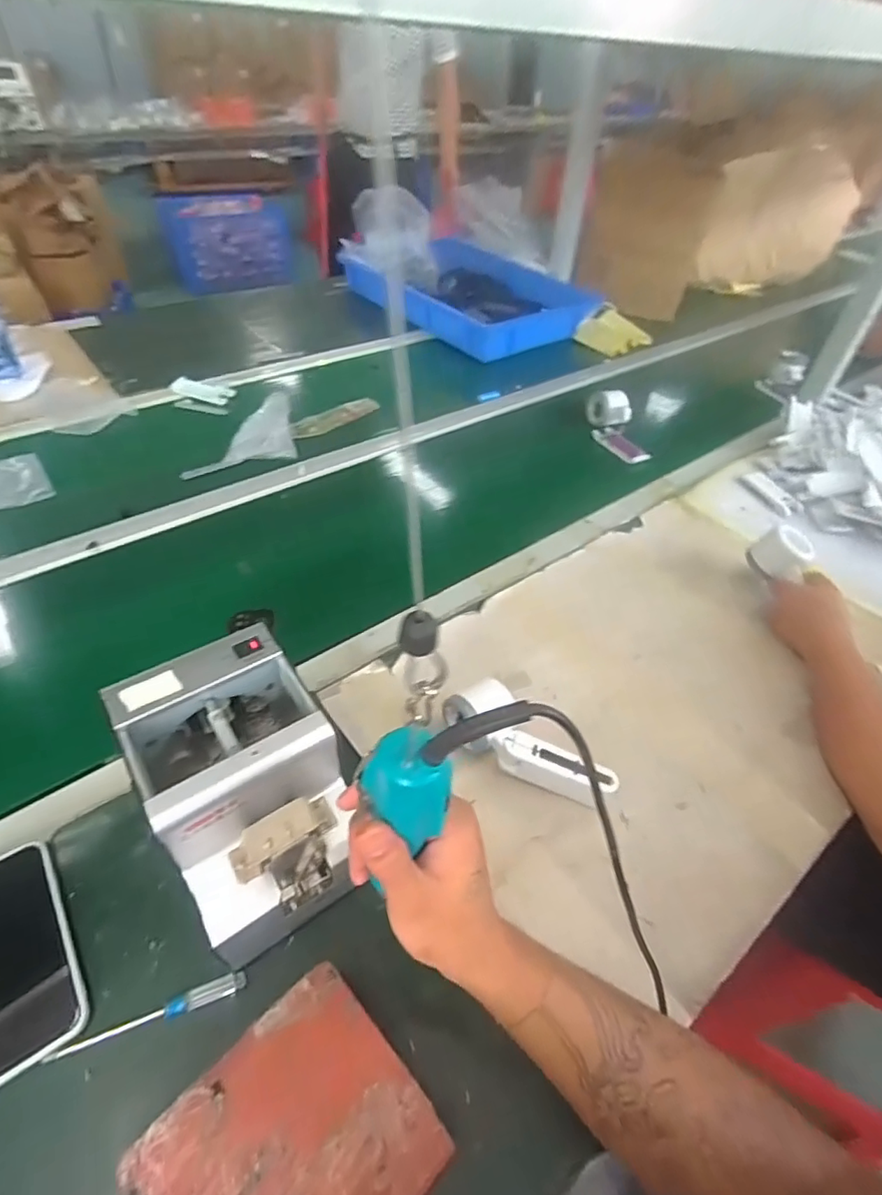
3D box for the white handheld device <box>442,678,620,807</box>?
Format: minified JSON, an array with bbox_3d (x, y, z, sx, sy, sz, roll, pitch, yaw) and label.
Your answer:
[{"bbox_3d":[0.078,0.141,0.513,0.166,0.058,0.062,34,52,25],"label":"white handheld device"}]

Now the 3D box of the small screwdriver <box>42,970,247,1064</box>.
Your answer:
[{"bbox_3d":[-0.198,0.289,0.382,0.123,0.010,0.014,-16,49,-19],"label":"small screwdriver"}]

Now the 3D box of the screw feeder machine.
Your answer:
[{"bbox_3d":[-0.143,0.146,0.422,0.117,0.151,0.166,-23,52,-25],"label":"screw feeder machine"}]

